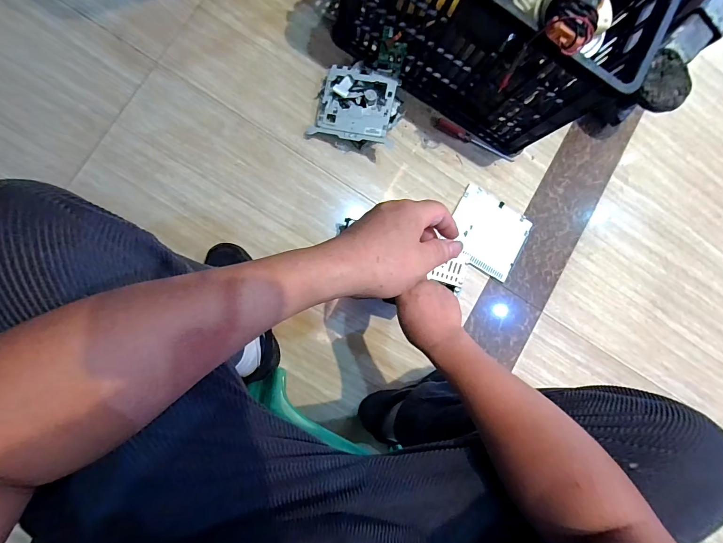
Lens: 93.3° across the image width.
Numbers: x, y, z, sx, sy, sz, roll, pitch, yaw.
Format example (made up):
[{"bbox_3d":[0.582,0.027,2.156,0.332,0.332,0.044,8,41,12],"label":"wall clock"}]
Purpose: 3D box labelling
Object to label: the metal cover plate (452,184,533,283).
[{"bbox_3d":[0.279,-0.085,0.753,0.172,0.008,0.156,30,84,-7],"label":"metal cover plate"}]

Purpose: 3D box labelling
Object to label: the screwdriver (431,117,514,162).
[{"bbox_3d":[0.247,-0.288,0.747,0.202,0.017,0.025,20,85,-8],"label":"screwdriver"}]

